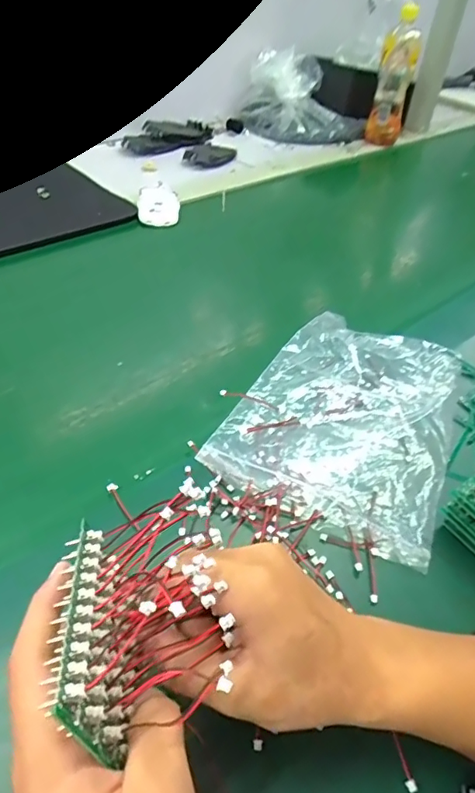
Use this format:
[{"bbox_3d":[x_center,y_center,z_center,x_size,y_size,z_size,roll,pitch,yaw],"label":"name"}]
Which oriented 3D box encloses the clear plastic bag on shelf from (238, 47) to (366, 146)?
[{"bbox_3d":[0.132,-0.588,1.001,0.246,0.117,0.155,10,44,5],"label":"clear plastic bag on shelf"}]

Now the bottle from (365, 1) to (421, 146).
[{"bbox_3d":[0.298,-0.596,0.957,0.066,0.205,0.064,16,44,11],"label":"bottle"}]

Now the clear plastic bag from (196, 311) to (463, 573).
[{"bbox_3d":[0.102,0.010,0.438,0.168,0.020,0.236,21,46,17],"label":"clear plastic bag"}]

